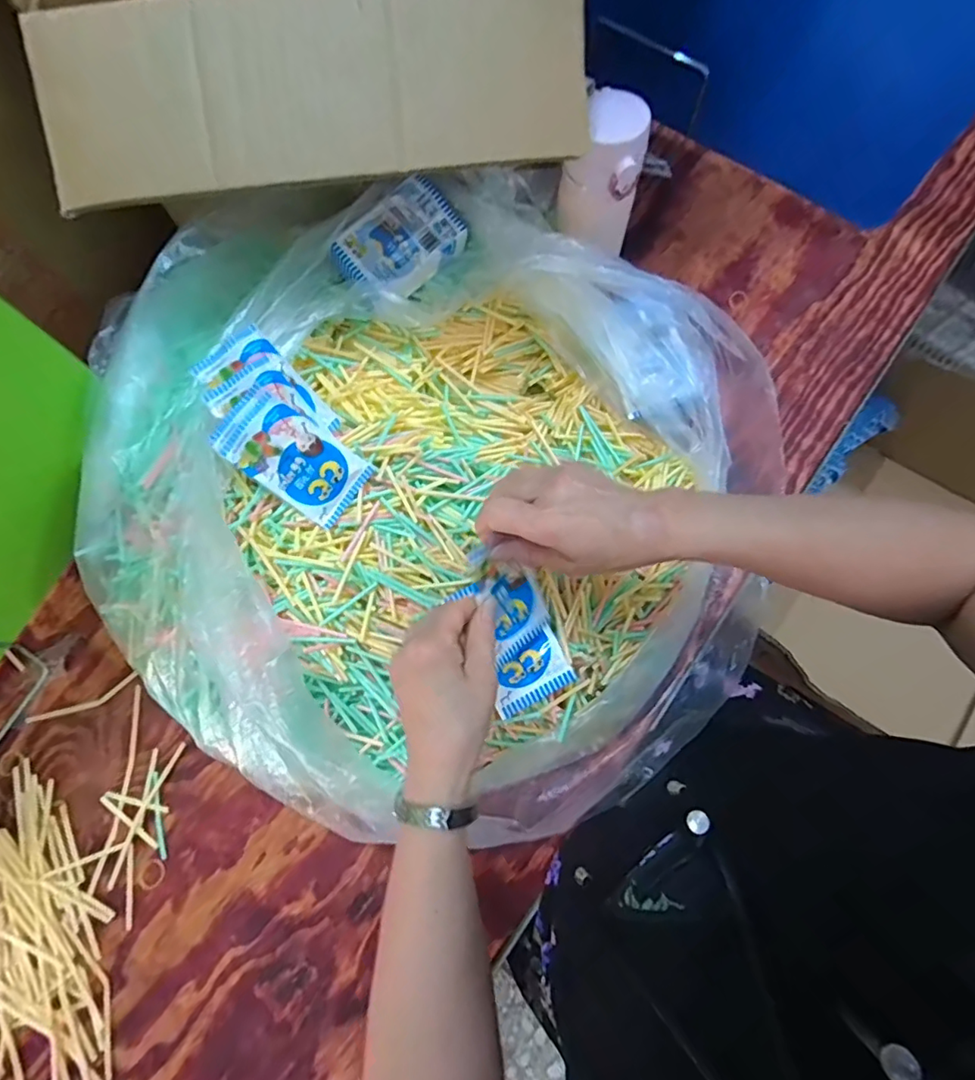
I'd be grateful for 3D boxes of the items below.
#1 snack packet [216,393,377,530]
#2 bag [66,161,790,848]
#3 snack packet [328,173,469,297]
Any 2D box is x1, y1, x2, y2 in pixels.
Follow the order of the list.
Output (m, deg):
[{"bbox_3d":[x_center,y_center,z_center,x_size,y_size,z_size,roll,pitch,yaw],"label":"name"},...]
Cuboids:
[{"bbox_3d":[-0.153,-0.065,0.452,0.104,0.014,0.067,40,84,-14],"label":"snack packet"},{"bbox_3d":[-0.047,-0.049,0.482,0.560,0.134,0.513,4,76,1],"label":"bag"},{"bbox_3d":[-0.078,-0.266,0.493,0.110,0.031,0.069,-40,79,-9],"label":"snack packet"}]

